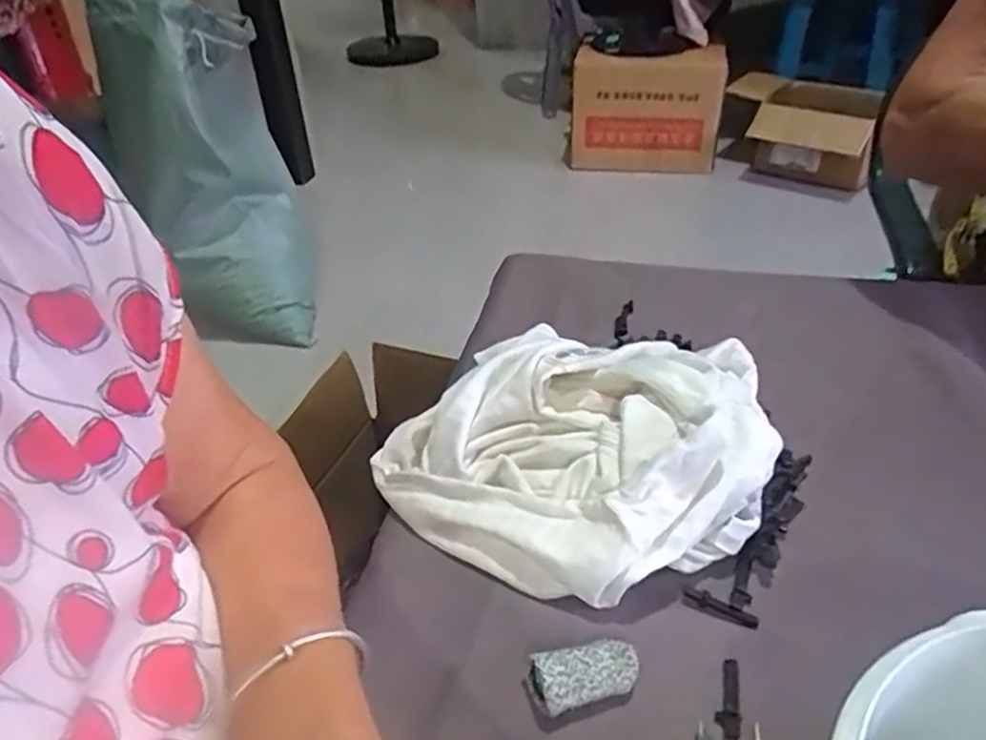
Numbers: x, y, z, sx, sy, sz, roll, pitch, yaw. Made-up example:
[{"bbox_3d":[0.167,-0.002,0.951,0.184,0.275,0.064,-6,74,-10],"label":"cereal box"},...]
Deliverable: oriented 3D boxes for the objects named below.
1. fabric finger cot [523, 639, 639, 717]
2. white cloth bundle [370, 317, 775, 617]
[{"bbox_3d":[0.040,0.133,0.308,0.047,0.018,0.023,-15,37,-11],"label":"fabric finger cot"},{"bbox_3d":[0.046,0.039,0.395,0.197,0.063,0.162,18,43,29],"label":"white cloth bundle"}]

